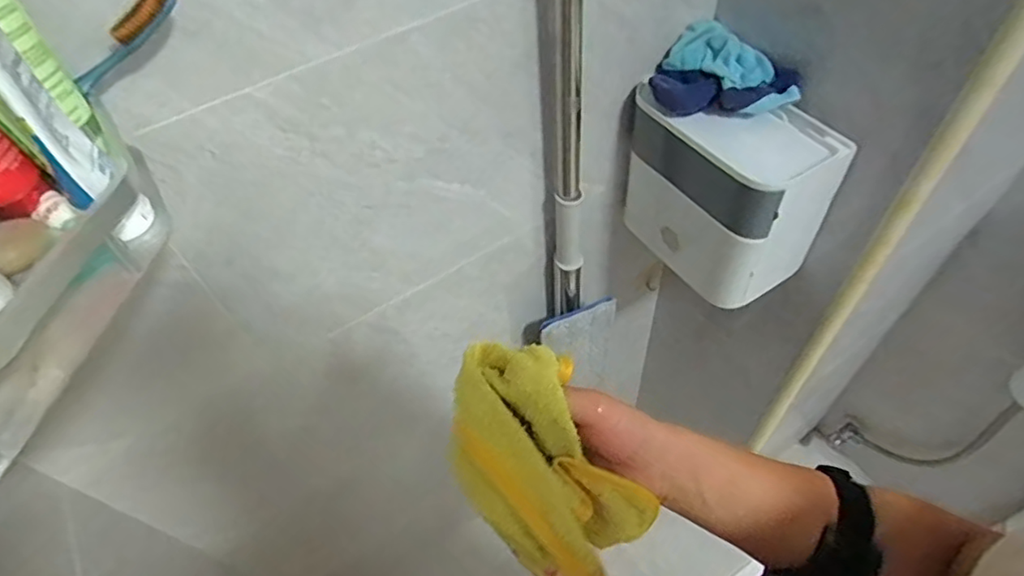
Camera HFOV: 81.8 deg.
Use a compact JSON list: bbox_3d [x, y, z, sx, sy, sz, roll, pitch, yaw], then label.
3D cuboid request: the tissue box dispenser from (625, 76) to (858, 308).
[{"bbox_3d":[0.246,-0.111,0.690,0.111,0.202,0.217,-30,57,-17],"label":"tissue box dispenser"}]

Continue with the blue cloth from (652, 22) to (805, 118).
[{"bbox_3d":[0.224,-0.234,0.633,0.147,0.042,0.110,2,54,6],"label":"blue cloth"}]

